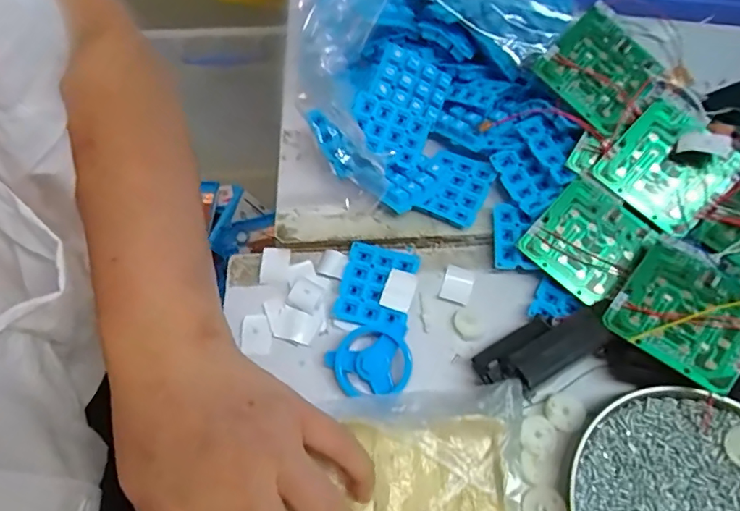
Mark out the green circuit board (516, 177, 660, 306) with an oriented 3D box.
[{"bbox_3d":[0.146,-0.010,0.337,0.065,0.005,0.067,42,87,14],"label":"green circuit board"}]

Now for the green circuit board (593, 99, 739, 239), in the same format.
[{"bbox_3d":[0.198,-0.058,0.333,0.071,0.004,0.067,43,95,13],"label":"green circuit board"}]

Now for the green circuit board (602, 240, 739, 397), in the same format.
[{"bbox_3d":[0.186,0.033,0.294,0.072,0.007,0.068,35,79,30],"label":"green circuit board"}]

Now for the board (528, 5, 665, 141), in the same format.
[{"bbox_3d":[0.160,-0.129,0.349,0.069,0.011,0.064,44,84,9],"label":"board"}]

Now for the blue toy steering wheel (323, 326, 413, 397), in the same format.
[{"bbox_3d":[0.000,0.069,0.319,0.050,0.021,0.043,38,68,21],"label":"blue toy steering wheel"}]

